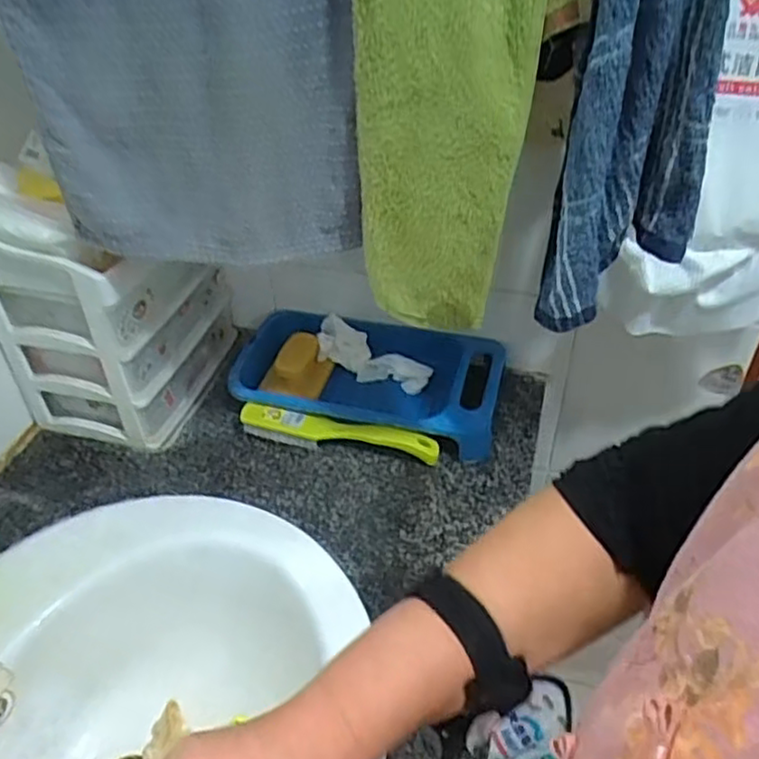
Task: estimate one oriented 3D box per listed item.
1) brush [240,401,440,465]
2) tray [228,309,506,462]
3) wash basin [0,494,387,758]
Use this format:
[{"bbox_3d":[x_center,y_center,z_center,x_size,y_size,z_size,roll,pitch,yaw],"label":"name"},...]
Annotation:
[{"bbox_3d":[-0.048,0.065,0.792,0.231,0.042,0.024,9,41,12],"label":"brush"},{"bbox_3d":[-0.017,0.002,0.852,0.321,0.054,0.194,10,41,13],"label":"tray"},{"bbox_3d":[-0.231,0.333,0.595,0.444,0.148,0.457,-2,40,-1],"label":"wash basin"}]

